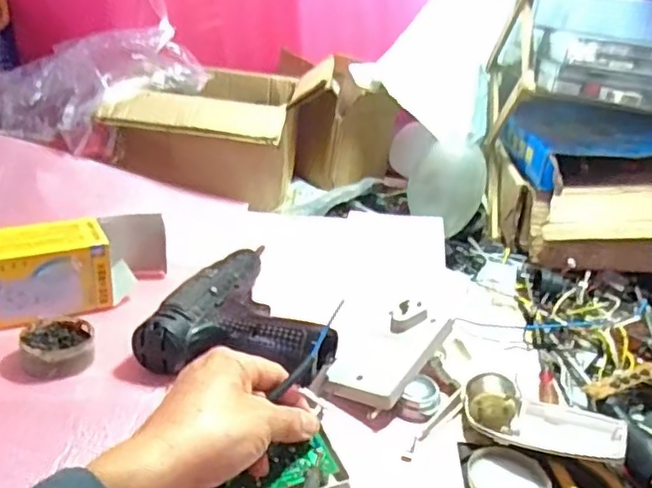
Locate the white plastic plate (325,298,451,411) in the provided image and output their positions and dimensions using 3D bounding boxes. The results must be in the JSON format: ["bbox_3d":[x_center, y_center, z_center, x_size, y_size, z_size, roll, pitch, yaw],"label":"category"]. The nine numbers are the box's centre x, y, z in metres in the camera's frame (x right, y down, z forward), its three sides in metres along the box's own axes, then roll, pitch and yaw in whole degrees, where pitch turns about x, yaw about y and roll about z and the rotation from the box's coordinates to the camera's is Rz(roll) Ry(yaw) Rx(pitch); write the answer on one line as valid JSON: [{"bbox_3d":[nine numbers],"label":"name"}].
[{"bbox_3d":[0.053,0.085,0.513,0.065,0.018,0.125,17,38,25],"label":"white plastic plate"}]

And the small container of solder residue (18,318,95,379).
[{"bbox_3d":[-0.216,0.081,0.504,0.053,0.019,0.059,-2,28,-20],"label":"small container of solder residue"}]

